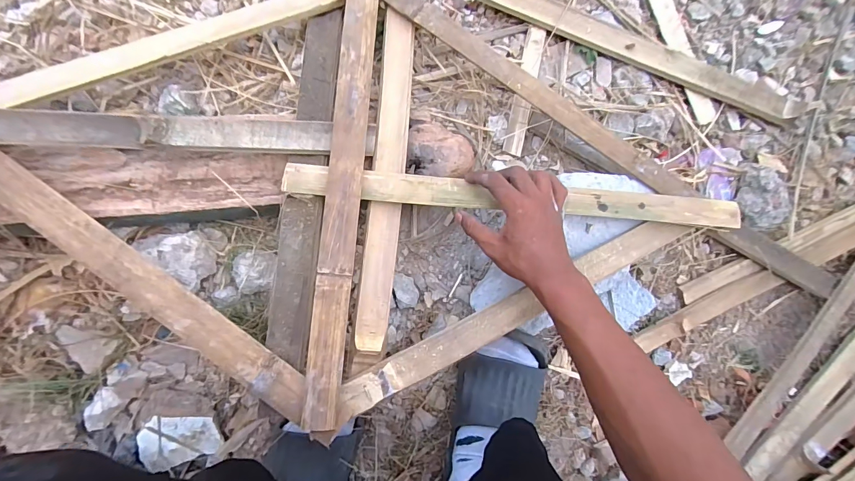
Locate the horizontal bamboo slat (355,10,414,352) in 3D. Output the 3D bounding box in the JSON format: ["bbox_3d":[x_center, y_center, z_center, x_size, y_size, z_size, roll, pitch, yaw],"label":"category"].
[{"bbox_3d":[-0.044,-0.076,0.422,0.037,0.009,0.381,6,81,-13],"label":"horizontal bamboo slat"}]

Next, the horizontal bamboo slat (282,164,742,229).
[{"bbox_3d":[0.097,-0.047,0.412,0.496,0.022,0.032,4,89,-4],"label":"horizontal bamboo slat"}]

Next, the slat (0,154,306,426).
[{"bbox_3d":[-0.277,0.035,0.355,0.402,0.010,0.037,37,74,0],"label":"slat"}]

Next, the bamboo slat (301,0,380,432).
[{"bbox_3d":[-0.085,-0.075,0.390,0.036,0.006,0.502,5,80,-8],"label":"bamboo slat"}]

